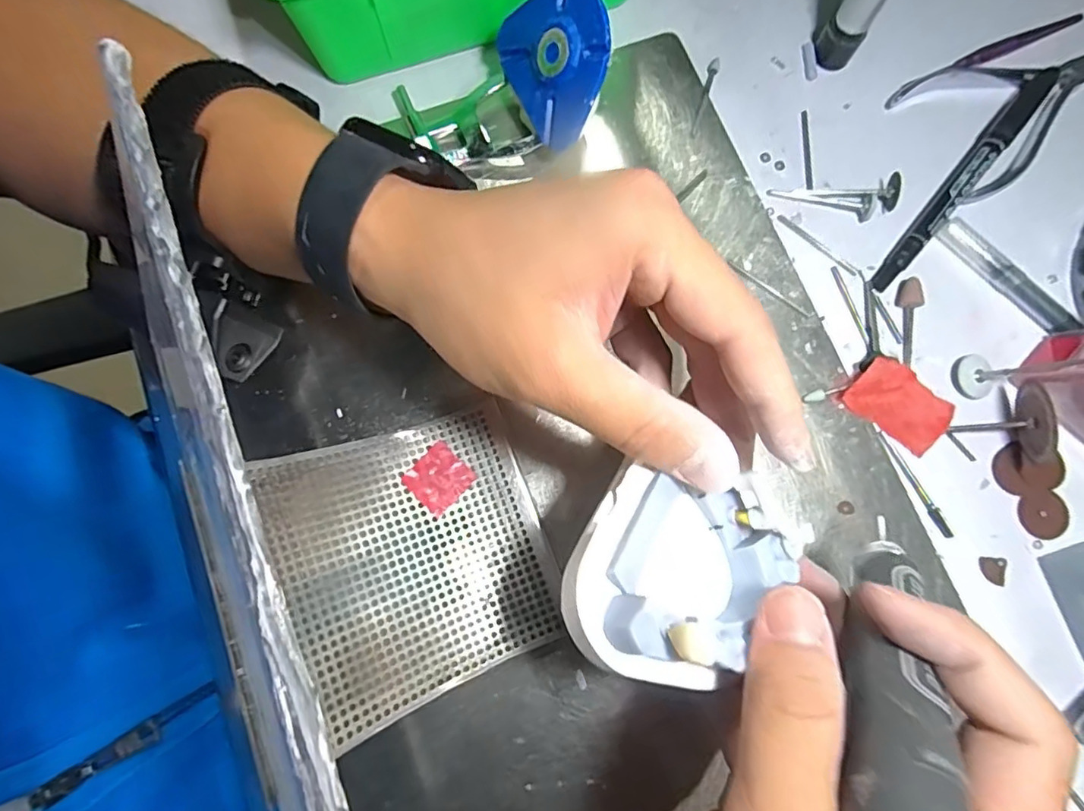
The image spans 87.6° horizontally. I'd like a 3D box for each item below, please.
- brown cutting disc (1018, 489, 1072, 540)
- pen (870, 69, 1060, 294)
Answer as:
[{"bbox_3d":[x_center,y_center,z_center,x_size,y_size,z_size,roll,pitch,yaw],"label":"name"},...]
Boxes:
[{"bbox_3d":[0.212,0.046,0.238,0.020,0.004,0.020,0,80,2],"label":"brown cutting disc"},{"bbox_3d":[0.196,-0.106,0.260,0.012,0.010,0.136,42,82,8],"label":"pen"}]

